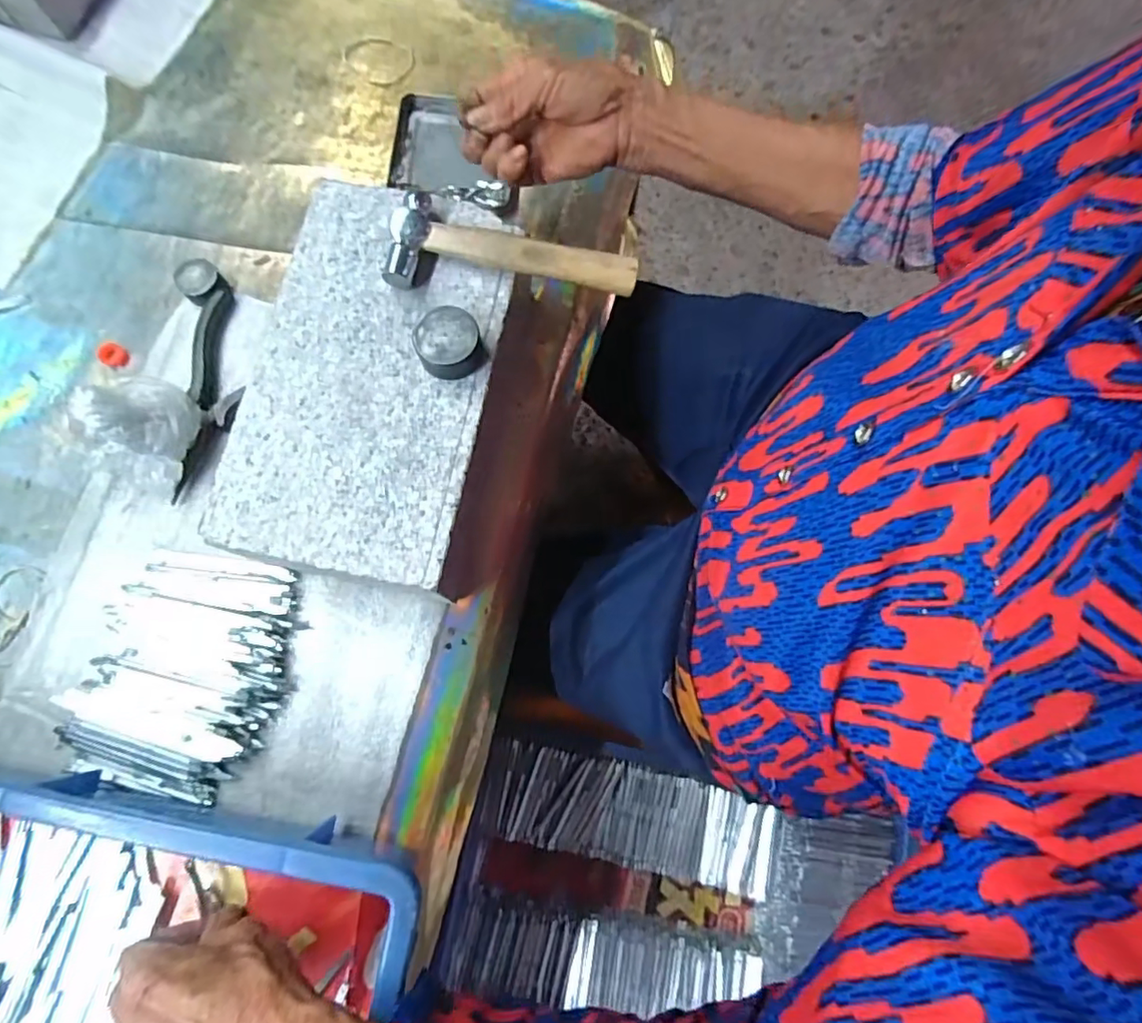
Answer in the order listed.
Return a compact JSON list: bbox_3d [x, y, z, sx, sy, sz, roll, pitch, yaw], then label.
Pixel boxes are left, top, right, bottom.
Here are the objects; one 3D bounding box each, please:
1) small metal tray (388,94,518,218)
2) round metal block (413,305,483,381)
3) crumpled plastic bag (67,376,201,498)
[{"bbox_3d":[-0.091,-0.291,0.469,0.115,0.014,0.084,16,77,5],"label":"small metal tray"},{"bbox_3d":[-0.073,-0.100,0.343,0.037,0.021,0.040,0,79,0],"label":"round metal block"},{"bbox_3d":[-0.284,-0.055,0.383,0.055,0.064,0.073,20,78,6],"label":"crumpled plastic bag"}]

